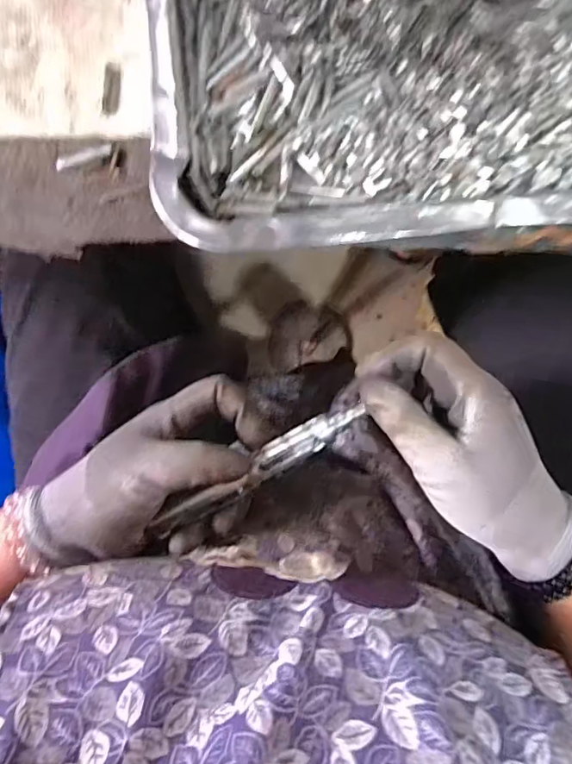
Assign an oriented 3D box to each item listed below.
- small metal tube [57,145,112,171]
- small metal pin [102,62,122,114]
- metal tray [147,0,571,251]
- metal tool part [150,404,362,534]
[{"bbox_3d":[-0.106,-0.118,0.283,0.029,0.004,0.007,-18,90,1],"label":"small metal tube"},{"bbox_3d":[-0.092,-0.155,0.285,0.010,0.004,0.027,3,90,1],"label":"small metal pin"},{"bbox_3d":[0.060,-0.162,0.263,0.249,0.036,0.182,-5,90,1],"label":"metal tray"},{"bbox_3d":[-0.015,0.050,0.318,0.132,0.007,0.016,-33,90,7],"label":"metal tool part"}]

